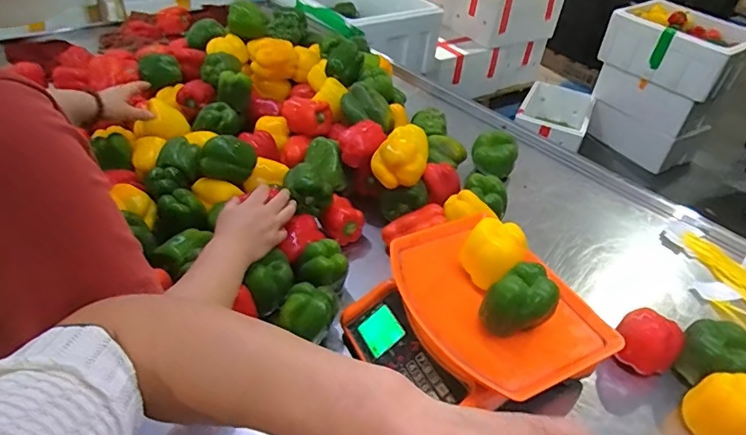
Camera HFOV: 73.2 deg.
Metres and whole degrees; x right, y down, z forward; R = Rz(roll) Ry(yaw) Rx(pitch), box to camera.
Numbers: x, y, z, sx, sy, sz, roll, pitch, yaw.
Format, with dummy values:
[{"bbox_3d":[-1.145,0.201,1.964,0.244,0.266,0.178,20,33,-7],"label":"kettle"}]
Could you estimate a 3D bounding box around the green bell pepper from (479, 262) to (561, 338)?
[{"bbox_3d":[0.179,0.110,0.618,0.080,0.090,0.064,22,42,18],"label":"green bell pepper"}]

